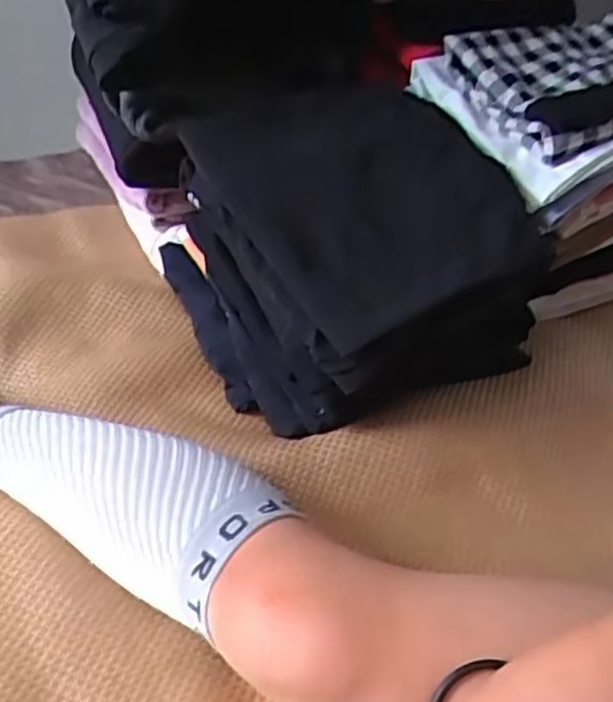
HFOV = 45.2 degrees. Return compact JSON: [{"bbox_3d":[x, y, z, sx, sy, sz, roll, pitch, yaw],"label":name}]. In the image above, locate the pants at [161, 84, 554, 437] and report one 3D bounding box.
[{"bbox_3d":[0.037,-0.086,0.655,0.248,0.211,0.271,-22,49,-30],"label":"pants"}]

